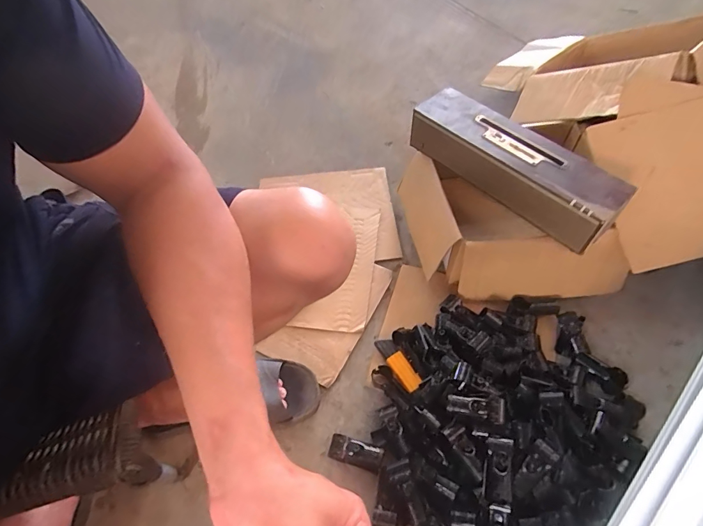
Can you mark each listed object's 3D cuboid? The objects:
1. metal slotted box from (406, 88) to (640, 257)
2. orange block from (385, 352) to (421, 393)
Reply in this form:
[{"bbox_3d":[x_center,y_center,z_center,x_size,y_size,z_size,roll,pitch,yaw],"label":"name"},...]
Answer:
[{"bbox_3d":[0.274,-0.178,0.701,0.111,0.088,0.378,-36,61,-21],"label":"metal slotted box"},{"bbox_3d":[0.087,0.179,0.663,0.029,0.010,0.066,-27,58,-16],"label":"orange block"}]

